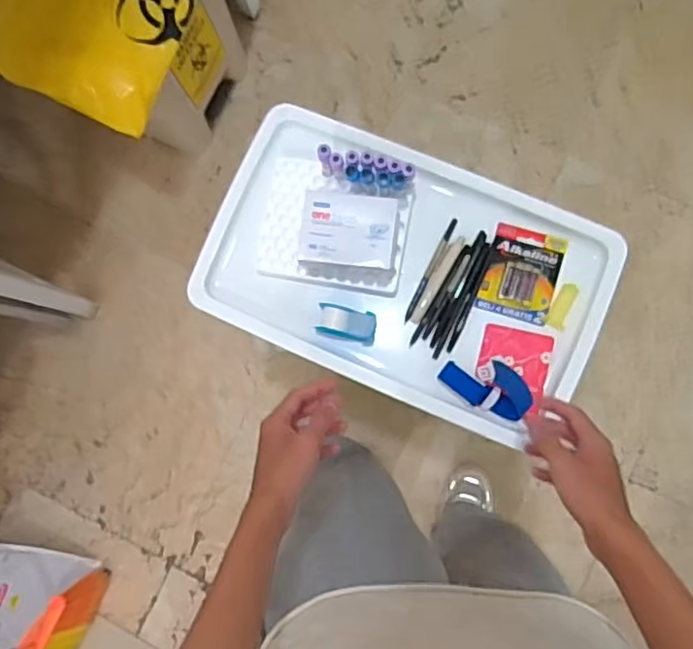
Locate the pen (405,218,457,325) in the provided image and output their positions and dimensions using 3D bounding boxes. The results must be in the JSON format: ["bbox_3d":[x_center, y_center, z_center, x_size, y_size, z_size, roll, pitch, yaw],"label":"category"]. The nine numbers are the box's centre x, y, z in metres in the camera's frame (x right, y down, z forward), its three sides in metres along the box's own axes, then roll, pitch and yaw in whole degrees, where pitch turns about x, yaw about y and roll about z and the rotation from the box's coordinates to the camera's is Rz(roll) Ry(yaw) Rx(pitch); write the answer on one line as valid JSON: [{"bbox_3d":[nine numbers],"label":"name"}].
[{"bbox_3d":[0.100,-0.064,0.755,0.011,0.011,0.134,25,88,7],"label":"pen"}]

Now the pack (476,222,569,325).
[{"bbox_3d":[0.209,-0.059,0.755,0.083,0.012,0.110,15,85,7],"label":"pack"}]

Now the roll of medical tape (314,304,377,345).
[{"bbox_3d":[0.000,-0.001,0.741,0.067,0.028,0.035,12,84,6],"label":"roll of medical tape"}]

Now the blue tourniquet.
[{"bbox_3d":[0.157,0.067,0.717,0.098,0.039,0.055,18,85,7],"label":"blue tourniquet"}]

